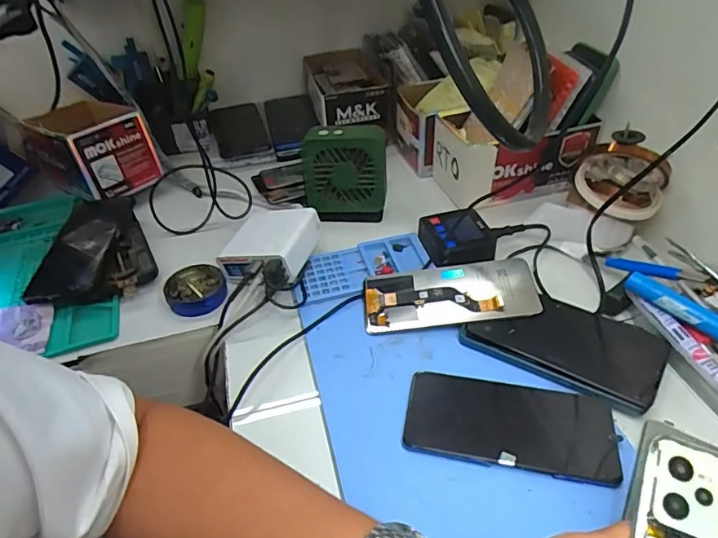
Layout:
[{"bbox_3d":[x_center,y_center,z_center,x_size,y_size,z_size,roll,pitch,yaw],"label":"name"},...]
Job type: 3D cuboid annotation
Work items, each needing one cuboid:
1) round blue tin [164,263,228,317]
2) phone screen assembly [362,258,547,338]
[{"bbox_3d":[-0.171,0.022,0.522,0.059,0.024,0.058,-2,42,2],"label":"round blue tin"},{"bbox_3d":[0.086,0.024,0.481,0.161,0.010,0.073,-9,46,5],"label":"phone screen assembly"}]

